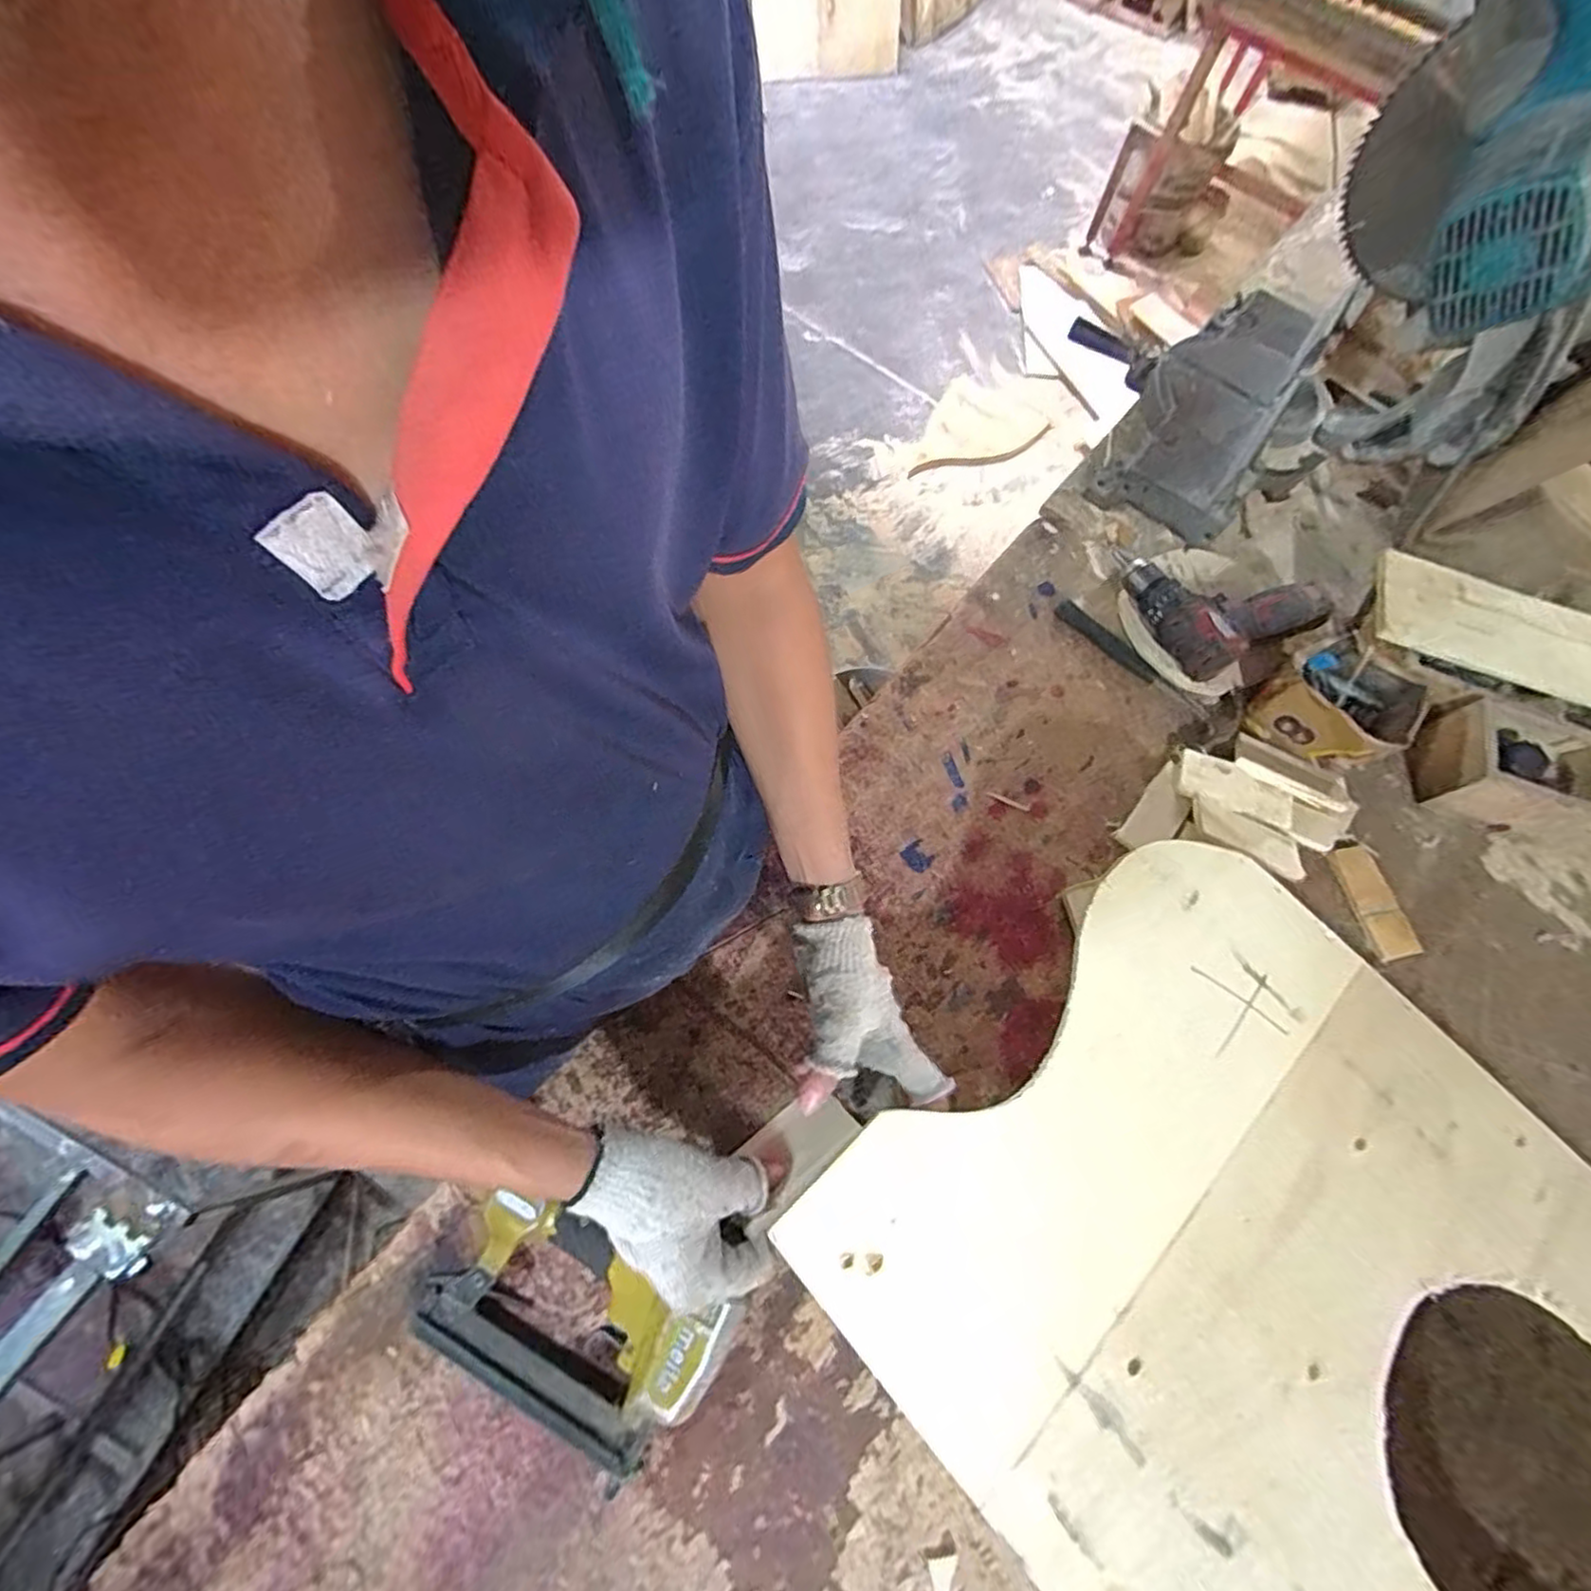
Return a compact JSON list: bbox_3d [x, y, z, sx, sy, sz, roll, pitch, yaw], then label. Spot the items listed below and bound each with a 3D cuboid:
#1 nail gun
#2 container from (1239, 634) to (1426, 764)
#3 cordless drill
[{"bbox_3d":[-0.155,0.371,0.482,0.200,0.064,0.141,31,69,8],"label":"nail gun"},{"bbox_3d":[0.567,-0.091,0.707,0.122,0.072,0.131,-33,74,-16],"label":"container"},{"bbox_3d":[0.466,-0.226,0.752,0.176,0.077,0.185,-19,71,-12],"label":"cordless drill"}]

